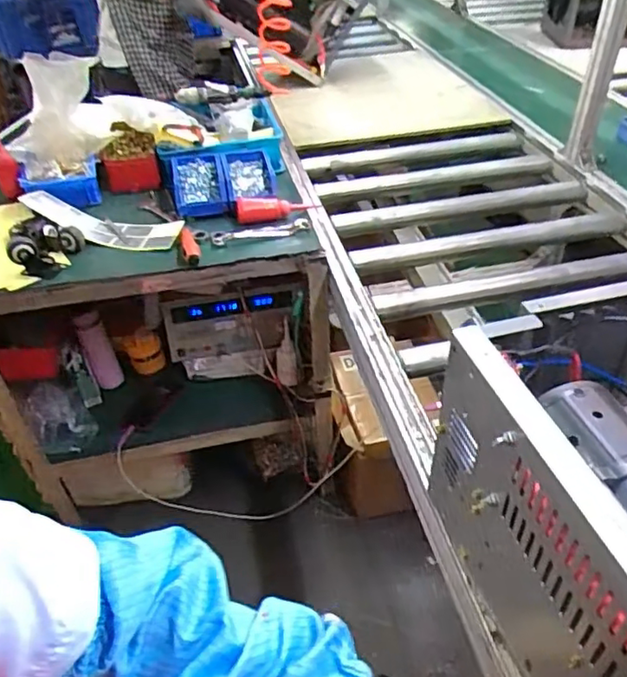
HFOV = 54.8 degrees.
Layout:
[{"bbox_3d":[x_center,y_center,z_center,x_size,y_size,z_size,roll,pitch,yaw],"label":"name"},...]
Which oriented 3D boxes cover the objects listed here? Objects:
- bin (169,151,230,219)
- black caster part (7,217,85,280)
[{"bbox_3d":[-0.223,-0.293,1.191,0.101,0.071,0.130,-11,41,-10],"label":"bin"},{"bbox_3d":[-0.468,-0.168,1.061,0.119,0.054,0.139,-14,41,-14],"label":"black caster part"}]

